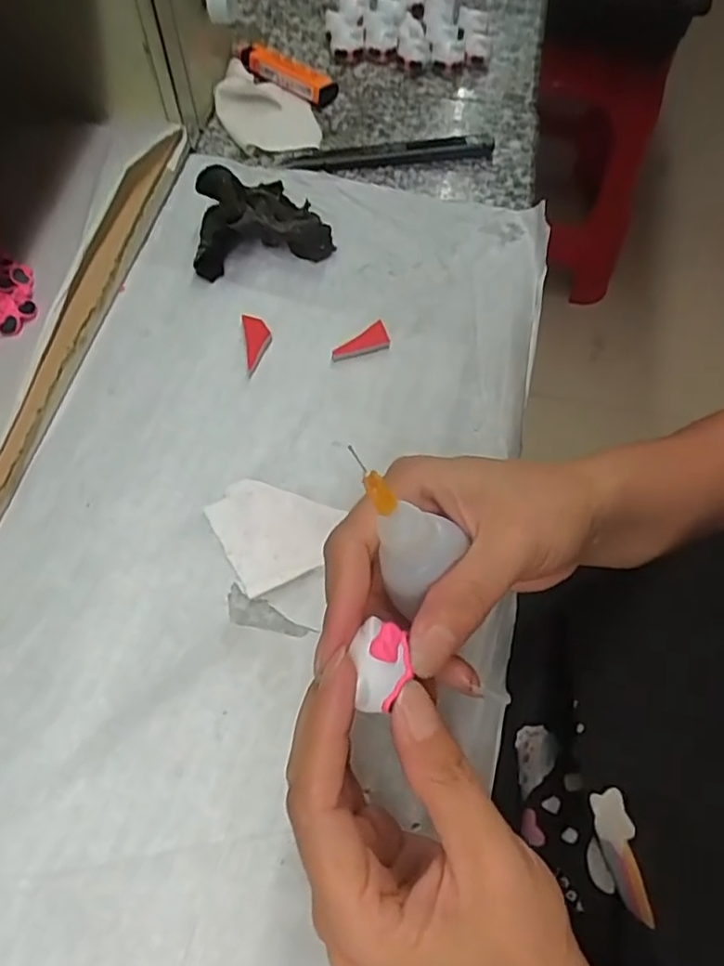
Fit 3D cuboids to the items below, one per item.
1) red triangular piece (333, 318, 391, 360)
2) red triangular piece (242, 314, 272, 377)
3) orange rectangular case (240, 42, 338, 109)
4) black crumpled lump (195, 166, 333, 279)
[{"bbox_3d":[0.001,-0.076,0.348,0.033,0.007,0.014,-35,69,-18],"label":"red triangular piece"},{"bbox_3d":[-0.058,-0.078,0.348,0.014,0.005,0.037,-8,63,-6],"label":"red triangular piece"},{"bbox_3d":[-0.054,-0.294,0.451,0.076,0.018,0.022,35,67,15],"label":"orange rectangular case"},{"bbox_3d":[-0.063,-0.159,0.371,0.078,0.033,0.054,-13,64,-9],"label":"black crumpled lump"}]

